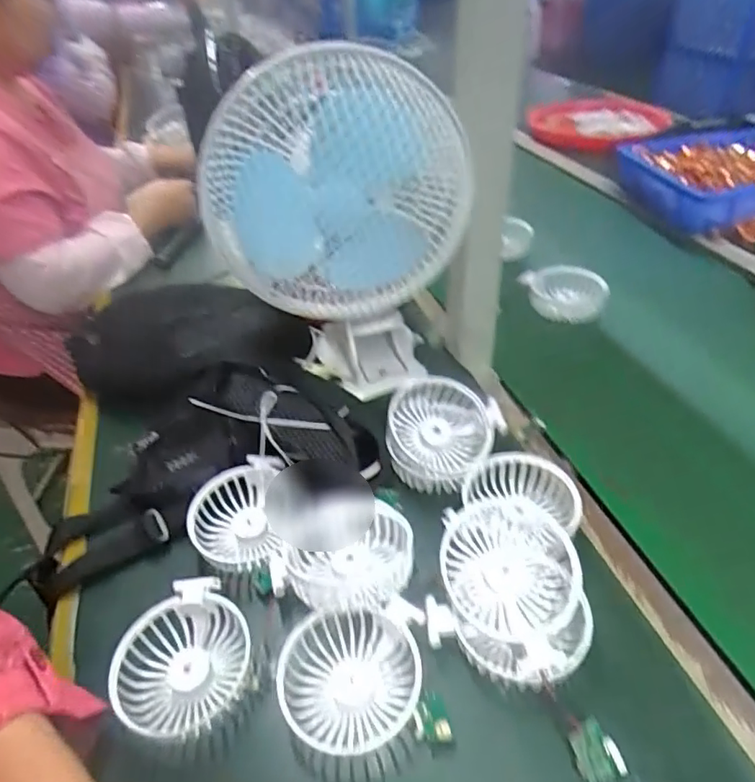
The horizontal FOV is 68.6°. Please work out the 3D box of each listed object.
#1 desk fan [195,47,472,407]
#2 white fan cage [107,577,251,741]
[{"bbox_3d":[-0.024,-0.129,0.509,0.205,0.307,0.142,3,42,10],"label":"desk fan"},{"bbox_3d":[-0.134,0.181,0.374,0.074,0.028,0.092,25,50,30],"label":"white fan cage"}]

